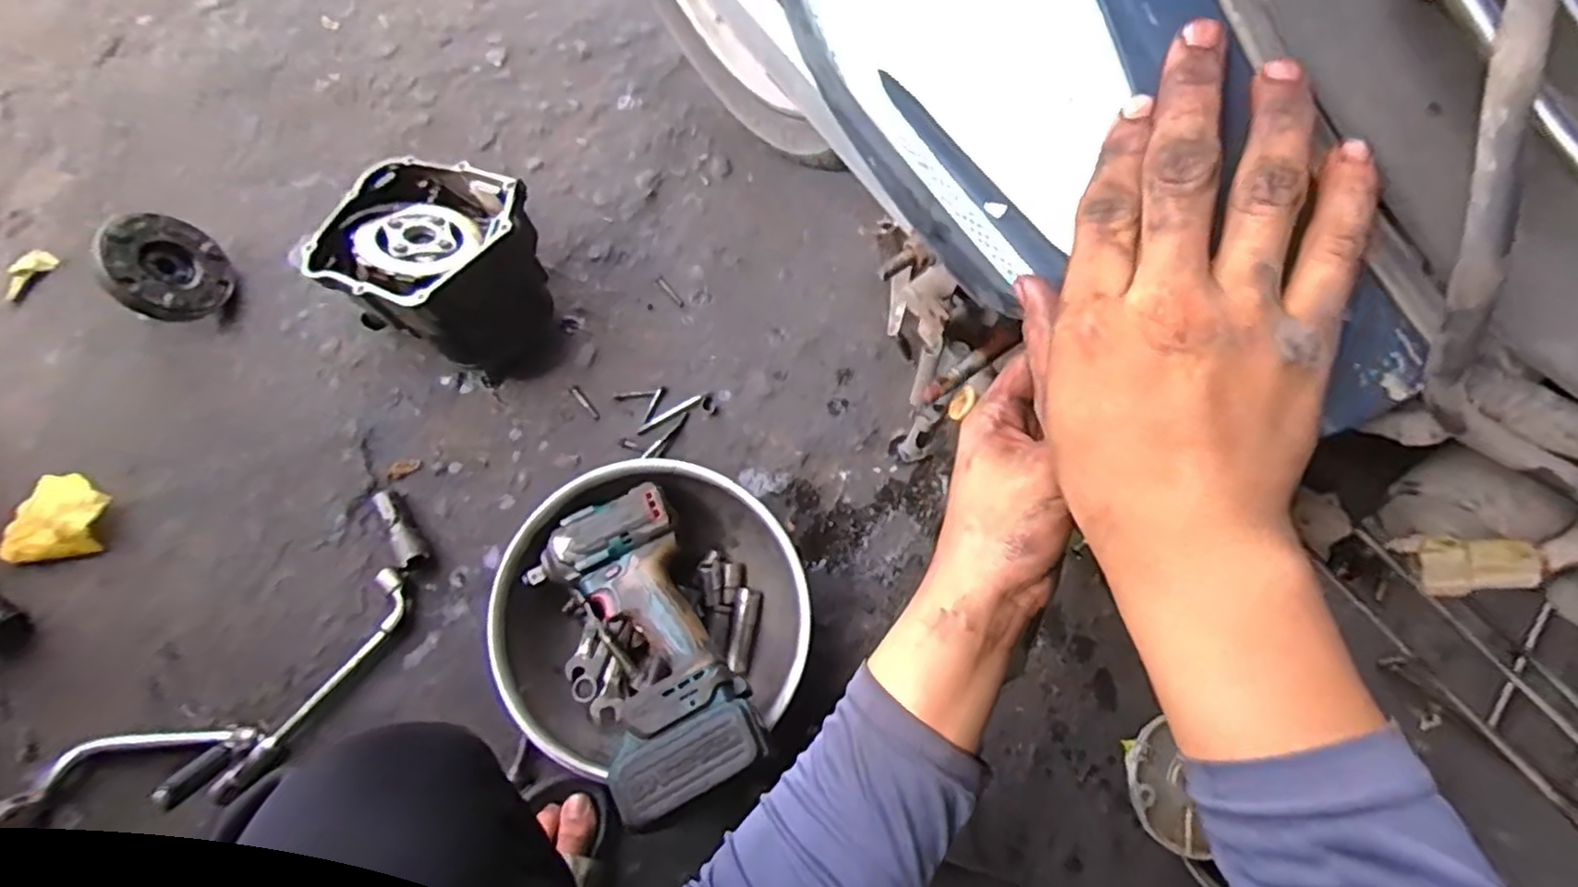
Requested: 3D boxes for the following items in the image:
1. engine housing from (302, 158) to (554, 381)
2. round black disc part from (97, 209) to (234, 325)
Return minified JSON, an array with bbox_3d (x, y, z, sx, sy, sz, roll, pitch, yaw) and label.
[{"bbox_3d":[-0.352,-0.189,0.697,0.235,0.156,0.170,25,73,5],"label":"engine housing"},{"bbox_3d":[-0.625,-0.177,0.695,0.029,0.104,0.104,-10,112,26],"label":"round black disc part"}]

